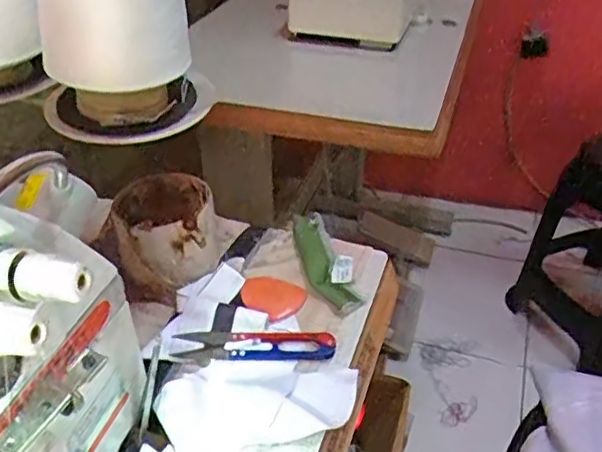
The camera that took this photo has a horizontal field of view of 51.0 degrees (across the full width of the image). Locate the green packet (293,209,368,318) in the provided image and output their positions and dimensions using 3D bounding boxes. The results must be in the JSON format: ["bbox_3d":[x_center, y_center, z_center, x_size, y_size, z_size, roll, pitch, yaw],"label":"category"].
[{"bbox_3d":[0.021,0.024,0.539,0.041,0.018,0.131,-7,36,-9],"label":"green packet"}]

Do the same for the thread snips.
[{"bbox_3d":[-0.034,0.087,0.464,0.115,0.004,0.030,-1,35,0],"label":"thread snips"}]

